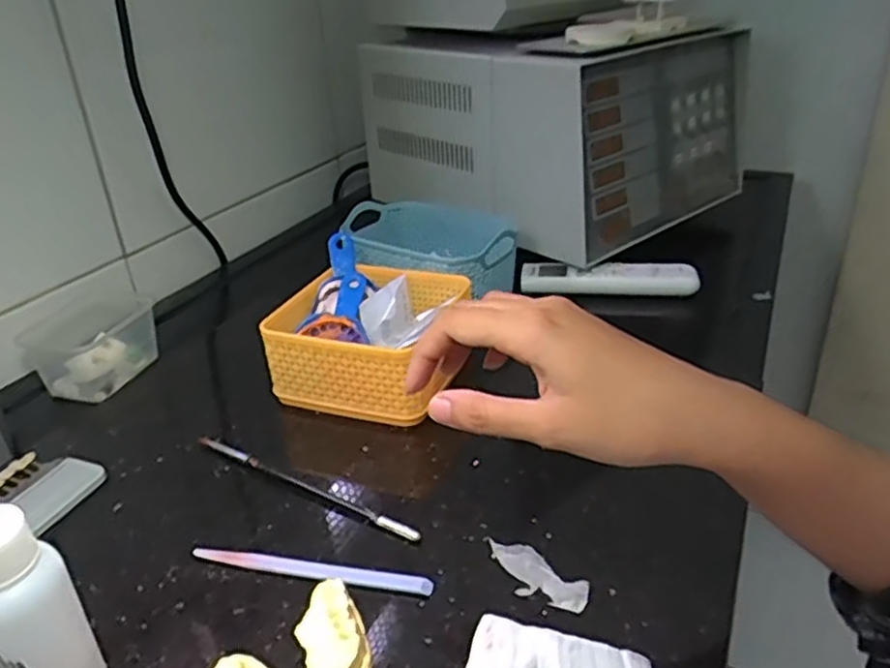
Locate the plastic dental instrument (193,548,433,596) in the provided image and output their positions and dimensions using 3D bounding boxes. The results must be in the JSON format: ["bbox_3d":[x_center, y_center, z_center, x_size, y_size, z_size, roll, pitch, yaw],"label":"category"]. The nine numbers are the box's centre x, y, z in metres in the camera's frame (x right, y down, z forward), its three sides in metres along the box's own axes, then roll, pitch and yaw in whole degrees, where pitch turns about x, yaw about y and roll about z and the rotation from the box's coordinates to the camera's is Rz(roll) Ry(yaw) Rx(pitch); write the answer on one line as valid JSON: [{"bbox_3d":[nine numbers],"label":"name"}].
[{"bbox_3d":[-0.075,0.131,0.389,0.138,0.005,0.012,5,29,15],"label":"plastic dental instrument"}]

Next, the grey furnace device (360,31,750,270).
[{"bbox_3d":[0.145,-0.265,0.886,0.357,0.211,0.349,-24,35,-34],"label":"grey furnace device"}]

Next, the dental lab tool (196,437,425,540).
[{"bbox_3d":[-0.093,0.096,0.451,0.187,0.008,0.006,15,33,30],"label":"dental lab tool"}]

